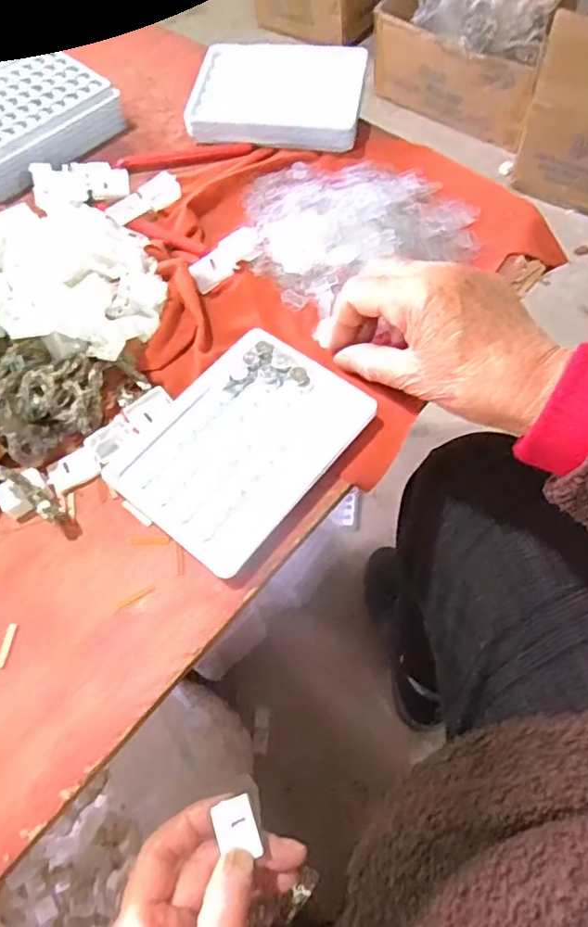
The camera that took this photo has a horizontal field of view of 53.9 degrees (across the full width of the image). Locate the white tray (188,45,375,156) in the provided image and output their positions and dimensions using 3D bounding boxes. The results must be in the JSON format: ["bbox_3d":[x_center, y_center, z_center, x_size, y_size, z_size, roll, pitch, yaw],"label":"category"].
[{"bbox_3d":[-0.012,-0.298,0.464,0.133,0.020,0.103,9,64,7],"label":"white tray"}]

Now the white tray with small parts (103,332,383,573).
[{"bbox_3d":[-0.029,-0.014,0.327,0.096,0.010,0.131,36,71,19],"label":"white tray with small parts"}]

